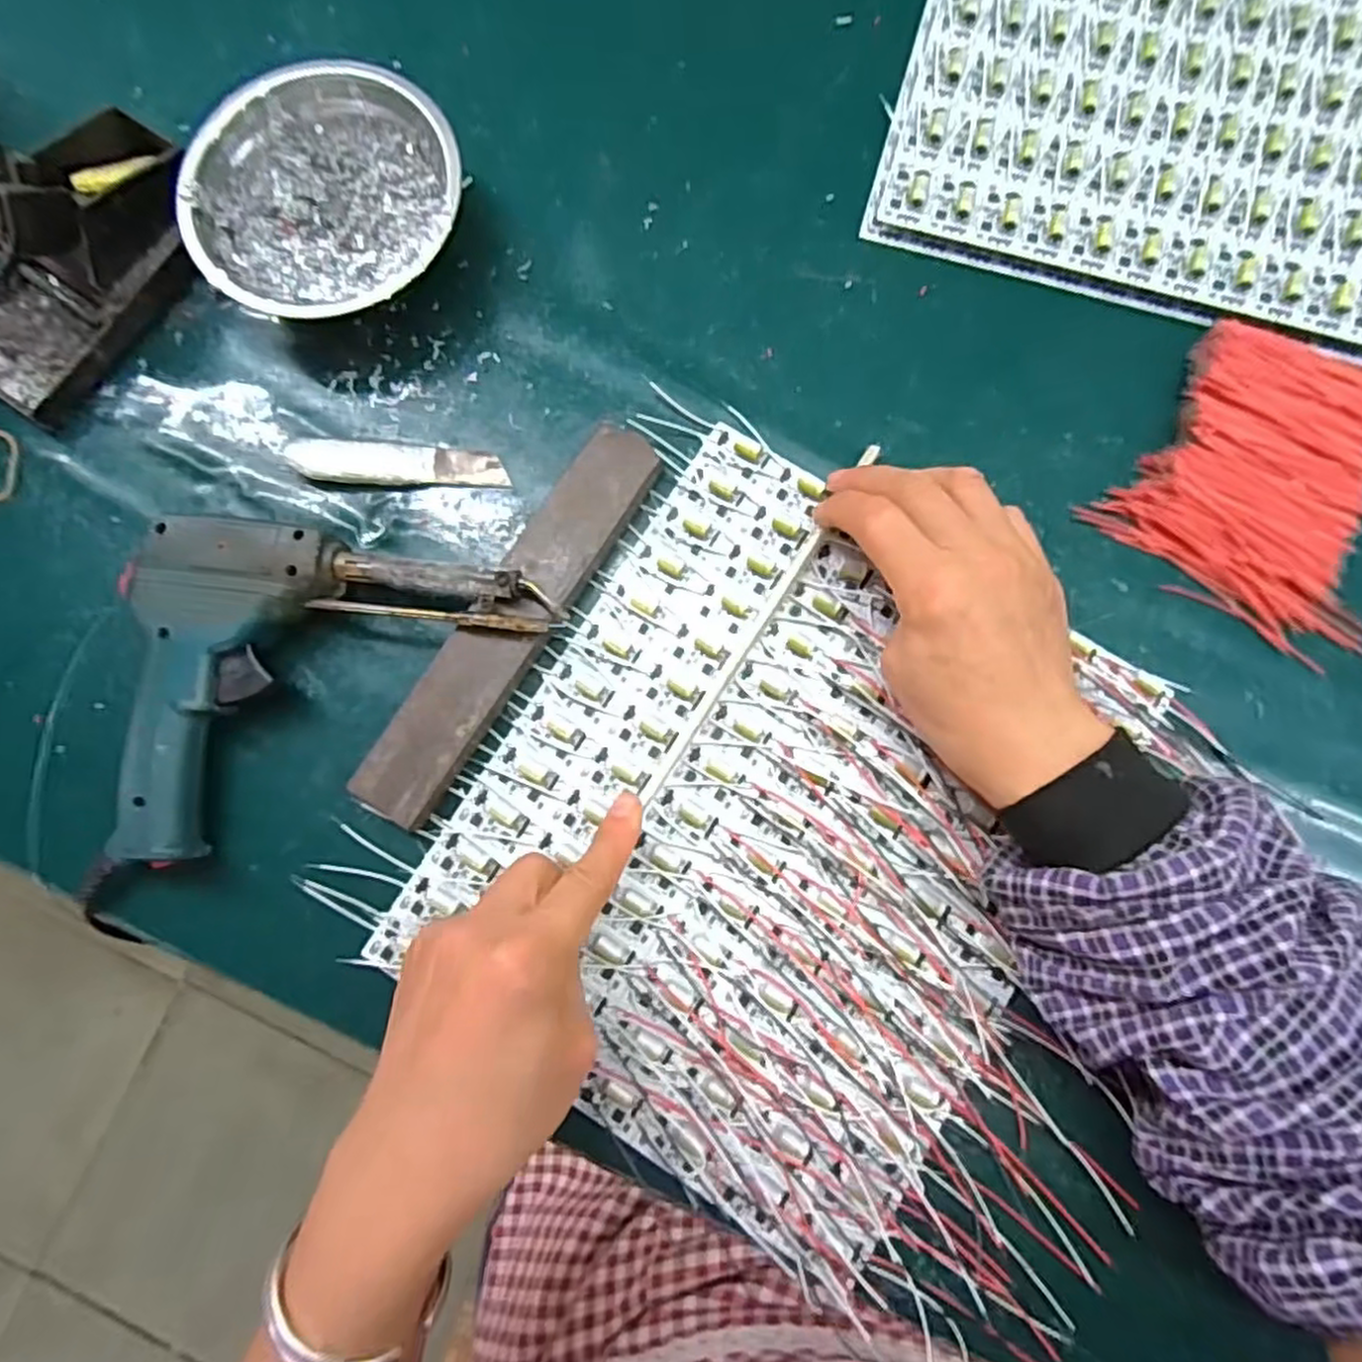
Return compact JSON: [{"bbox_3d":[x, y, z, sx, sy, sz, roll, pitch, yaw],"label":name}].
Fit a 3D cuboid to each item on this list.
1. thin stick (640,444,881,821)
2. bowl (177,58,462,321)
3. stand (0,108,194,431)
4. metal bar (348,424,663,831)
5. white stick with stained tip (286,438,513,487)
[{"bbox_3d":[0.036,-0.028,0.332,0.008,0.010,0.196,33,81,5],"label":"thin stick"},{"bbox_3d":[-0.164,-0.223,0.349,0.122,0.040,0.120,0,81,1],"label":"bowl"},{"bbox_3d":[-0.289,-0.199,0.335,0.078,0.065,0.143,43,84,6],"label":"stand"},{"bbox_3d":[-0.075,-0.027,0.327,0.034,0.017,0.197,33,83,5],"label":"metal bar"},{"bbox_3d":[-0.134,-0.103,0.343,0.100,0.010,0.023,3,81,1],"label":"white stick with stained tip"}]

